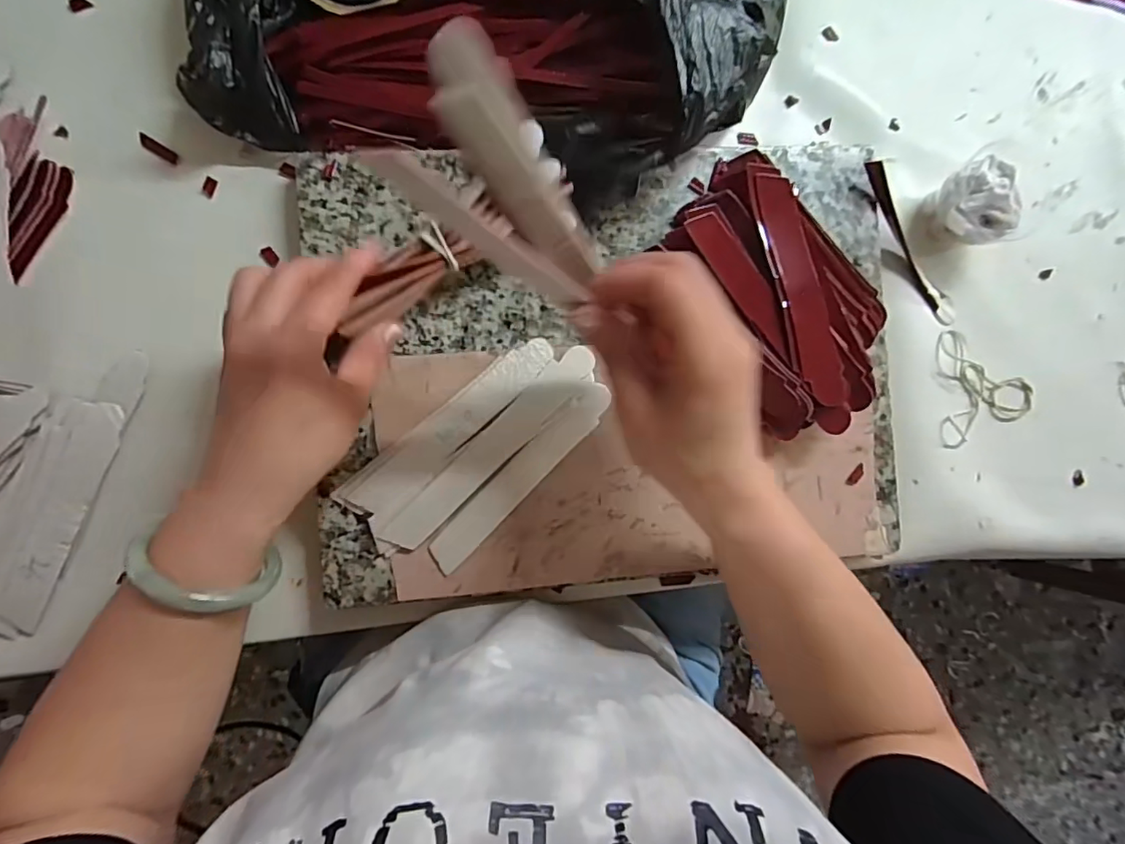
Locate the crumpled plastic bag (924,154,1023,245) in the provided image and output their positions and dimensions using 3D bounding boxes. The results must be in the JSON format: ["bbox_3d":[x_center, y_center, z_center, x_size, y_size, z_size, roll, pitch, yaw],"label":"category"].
[{"bbox_3d":[0.281,-0.148,0.375,0.043,0.047,0.052,-25,93,-6],"label":"crumpled plastic bag"}]

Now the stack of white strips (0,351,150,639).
[{"bbox_3d":[-0.330,0.045,0.321,0.091,0.010,0.205,31,87,-6],"label":"stack of white strips"}]

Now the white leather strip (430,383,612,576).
[{"bbox_3d":[-0.025,0.033,0.335,0.146,0.004,0.022,-45,95,-5],"label":"white leather strip"}]

